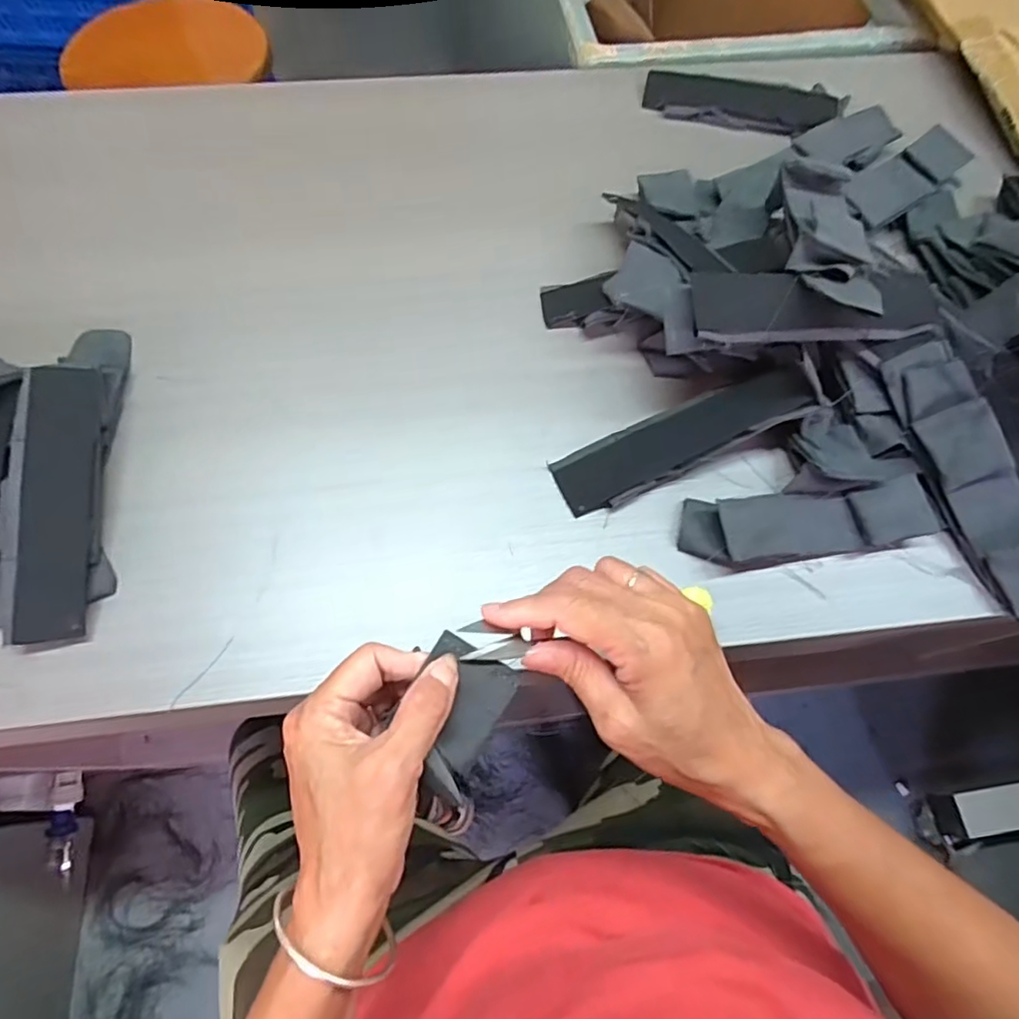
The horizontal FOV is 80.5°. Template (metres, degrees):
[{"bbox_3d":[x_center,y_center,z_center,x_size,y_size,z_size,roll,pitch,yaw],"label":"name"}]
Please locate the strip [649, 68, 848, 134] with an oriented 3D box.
[{"bbox_3d":[0.227,-0.398,0.588,0.184,0.020,0.071,14,70,3],"label":"strip"}]

